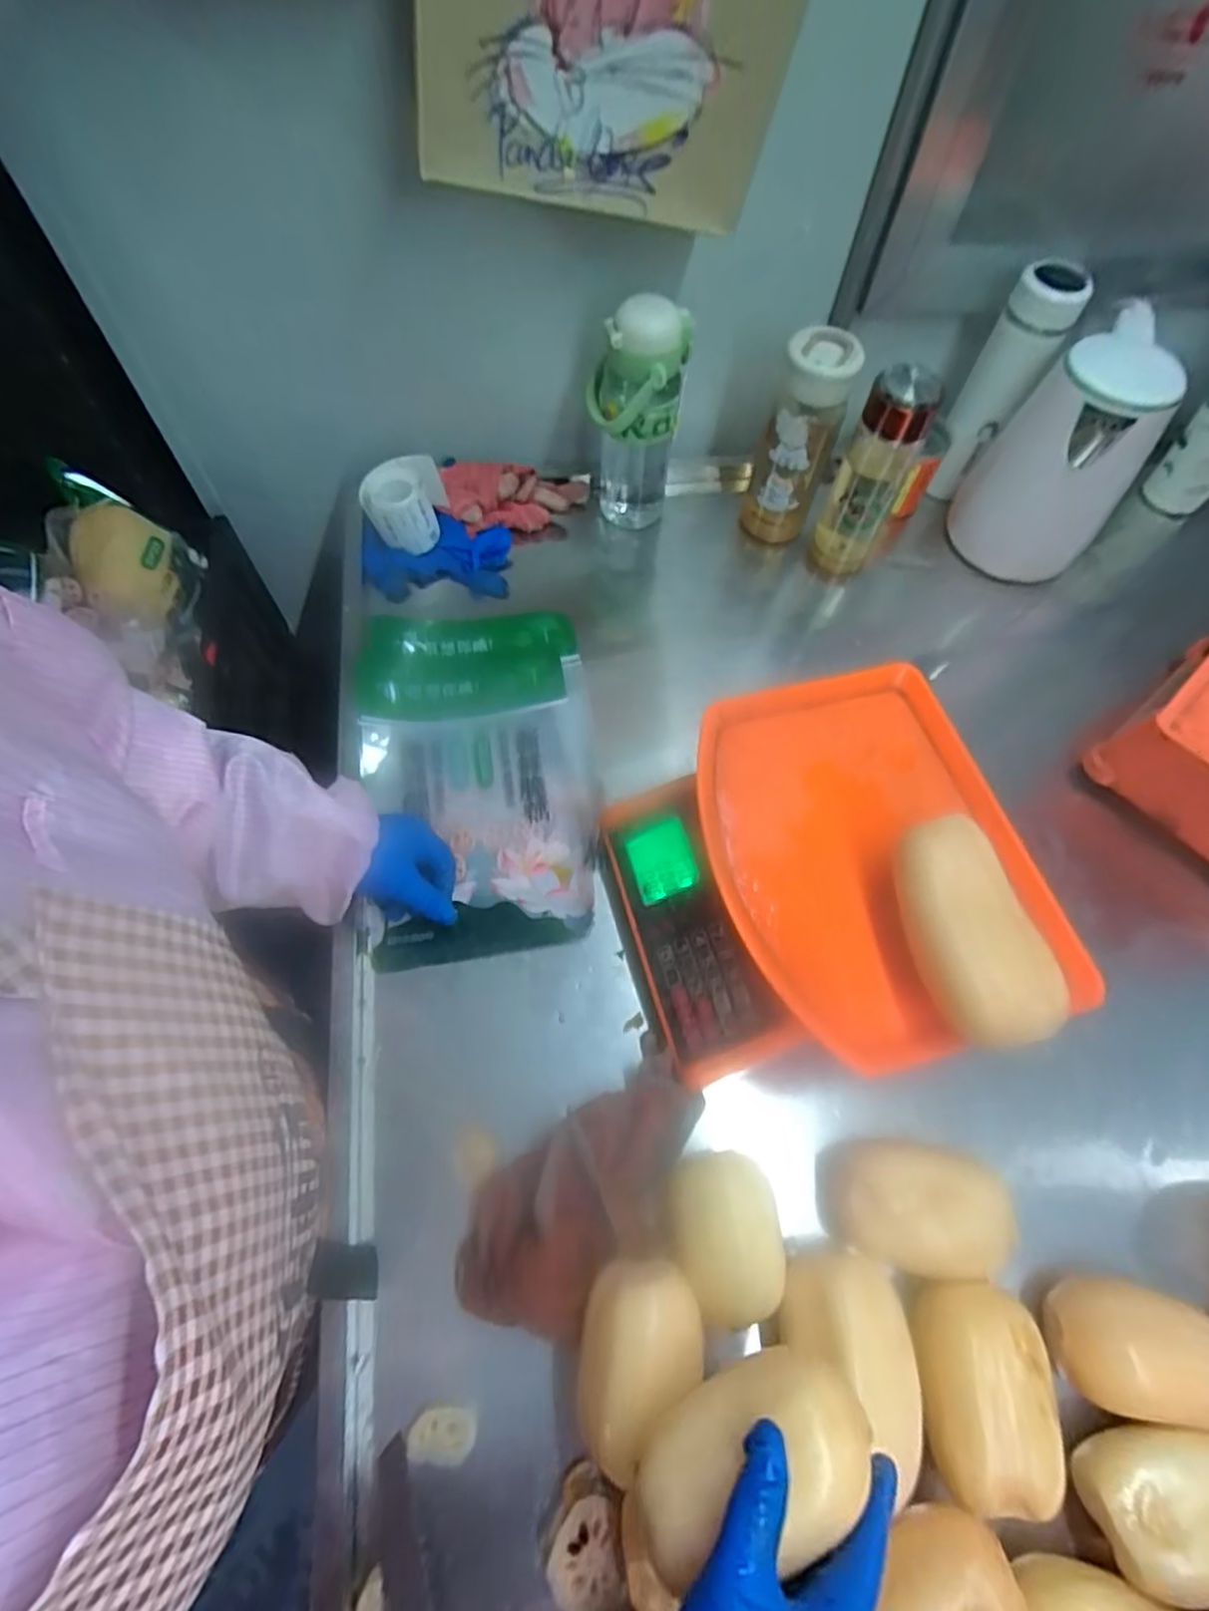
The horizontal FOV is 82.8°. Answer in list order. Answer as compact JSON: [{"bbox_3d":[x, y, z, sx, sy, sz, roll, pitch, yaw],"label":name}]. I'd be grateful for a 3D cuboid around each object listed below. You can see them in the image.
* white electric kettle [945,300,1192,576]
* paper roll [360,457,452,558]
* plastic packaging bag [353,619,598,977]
[{"bbox_3d":[0.484,-0.375,0.726,0.134,0.228,0.146,29,66,12],"label":"white electric kettle"},{"bbox_3d":[-0.212,-0.317,0.734,0.087,0.070,0.068,-17,65,-10],"label":"paper roll"},{"bbox_3d":[-0.116,-0.038,0.646,0.211,0.025,0.358,-8,64,-6],"label":"plastic packaging bag"}]

